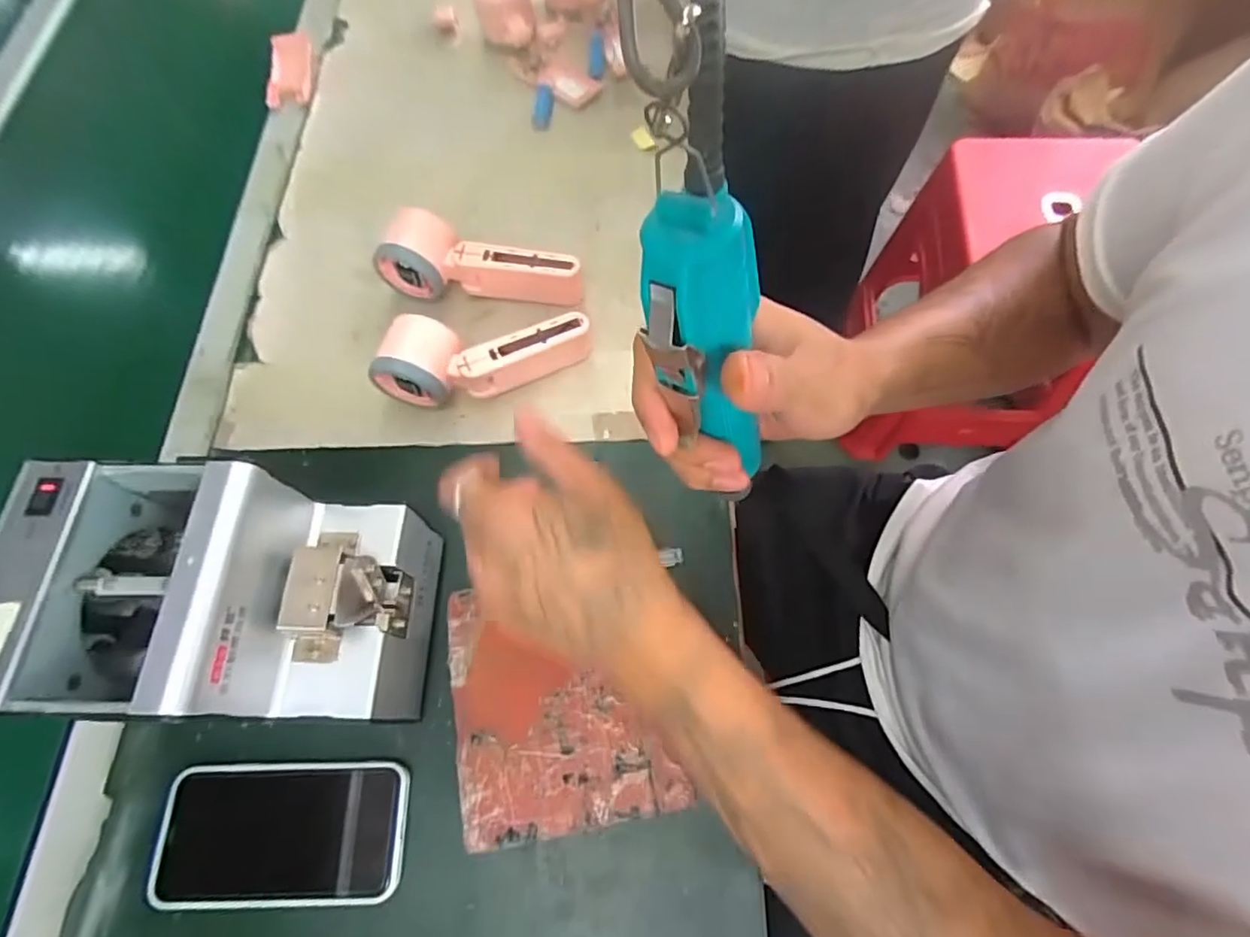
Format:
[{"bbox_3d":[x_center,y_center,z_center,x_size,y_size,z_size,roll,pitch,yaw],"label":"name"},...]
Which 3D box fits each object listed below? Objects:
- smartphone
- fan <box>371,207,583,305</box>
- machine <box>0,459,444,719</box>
[{"bbox_3d":[-0.208,0.221,0.366,0.146,0.009,0.075,-2,67,3],"label":"smartphone"},{"bbox_3d":[-0.121,-0.176,0.505,0.172,0.058,0.049,4,68,5],"label":"fan"},{"bbox_3d":[-0.219,0.078,0.352,0.173,0.149,0.125,0,67,3],"label":"machine"}]

